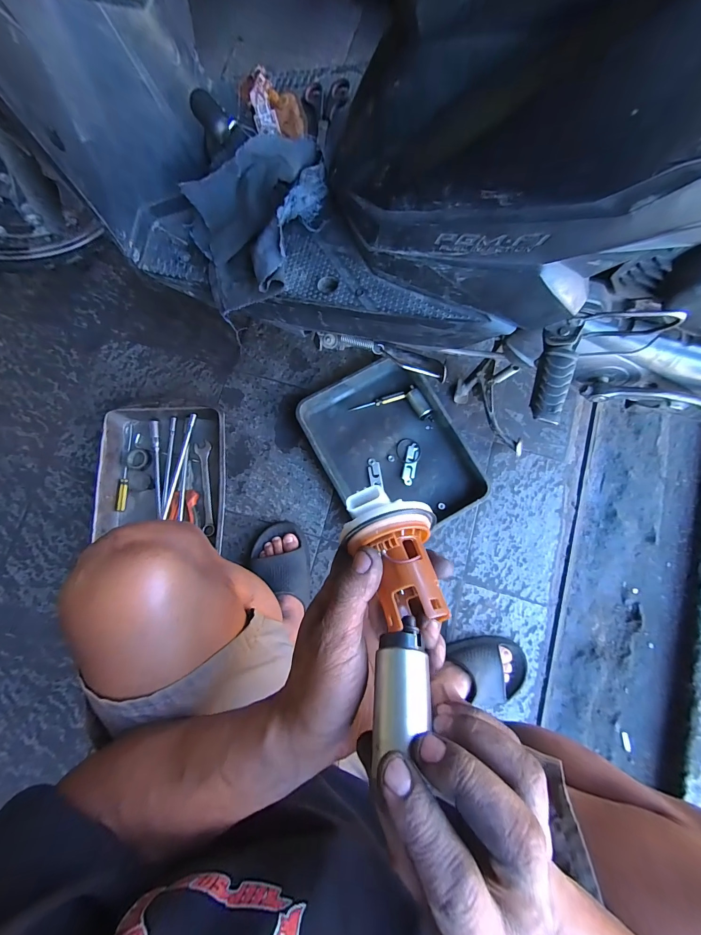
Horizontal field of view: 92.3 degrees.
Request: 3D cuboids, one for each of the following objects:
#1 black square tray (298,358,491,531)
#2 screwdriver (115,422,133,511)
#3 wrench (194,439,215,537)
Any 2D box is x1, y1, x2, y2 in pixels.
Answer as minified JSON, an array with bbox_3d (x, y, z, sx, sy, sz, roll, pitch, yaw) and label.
[{"bbox_3d":[0.085,-0.038,0.700,0.288,0.046,0.352,-26,82,-5],"label":"black square tray"},{"bbox_3d":[-0.469,-0.001,0.701,0.019,0.014,0.181,-1,81,-1],"label":"screwdriver"},{"bbox_3d":[-0.300,0.041,0.696,0.030,0.014,0.195,-8,81,-2],"label":"wrench"}]

